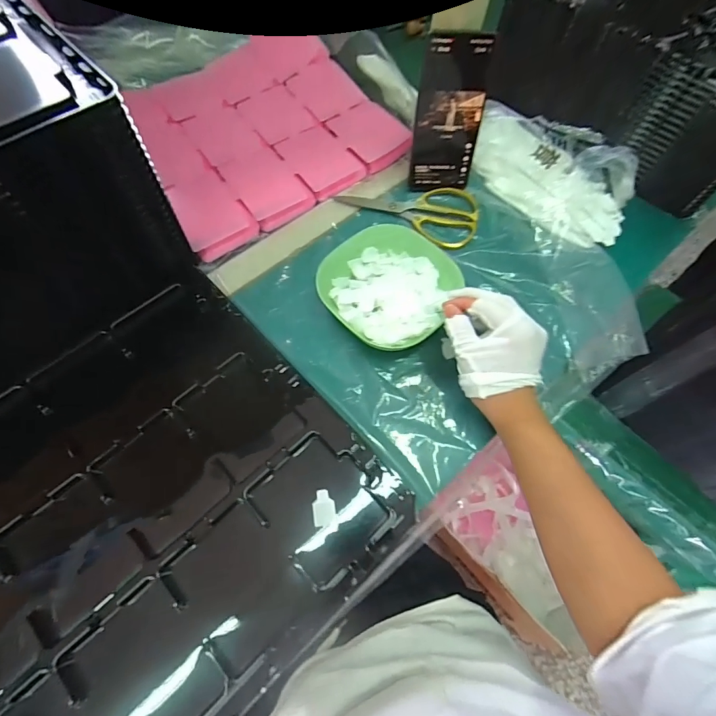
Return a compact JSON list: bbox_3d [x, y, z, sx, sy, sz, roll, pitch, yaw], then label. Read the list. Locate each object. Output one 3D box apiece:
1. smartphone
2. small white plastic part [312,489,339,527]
[{"bbox_3d":[0.106,-0.278,0.476,0.082,0.158,0.014,-6,48,-2],"label":"smartphone"},{"bbox_3d":[-0.028,0.126,0.345,0.020,0.005,0.029,-7,65,-4],"label":"small white plastic part"}]

